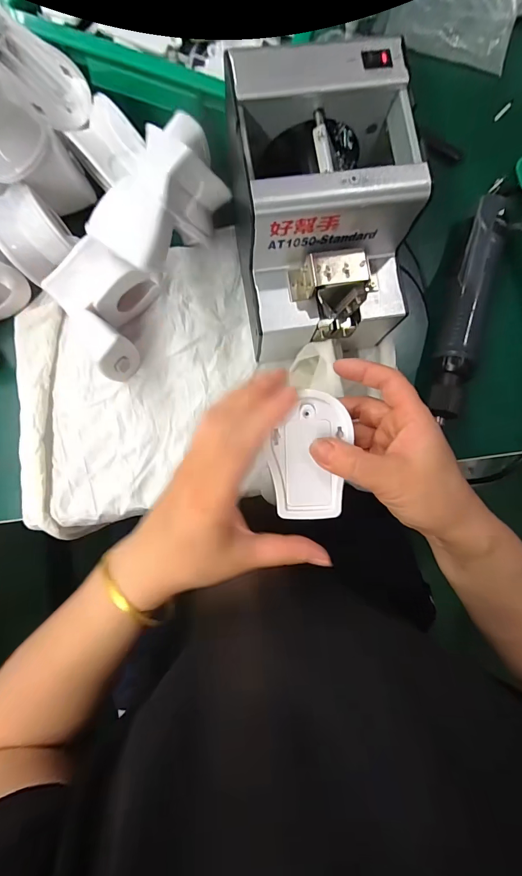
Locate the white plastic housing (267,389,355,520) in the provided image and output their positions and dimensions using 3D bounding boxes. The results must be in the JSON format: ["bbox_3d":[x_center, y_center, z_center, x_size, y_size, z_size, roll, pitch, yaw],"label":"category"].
[{"bbox_3d":[0.033,0.013,0.256,0.053,0.015,0.086,7,84,-4],"label":"white plastic housing"}]

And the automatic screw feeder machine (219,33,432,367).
[{"bbox_3d":[0.048,-0.174,0.310,0.126,0.134,0.175,-10,85,-5],"label":"automatic screw feeder machine"}]

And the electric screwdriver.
[{"bbox_3d":[0.203,-0.130,0.372,0.033,0.039,0.228,17,83,-3],"label":"electric screwdriver"}]

